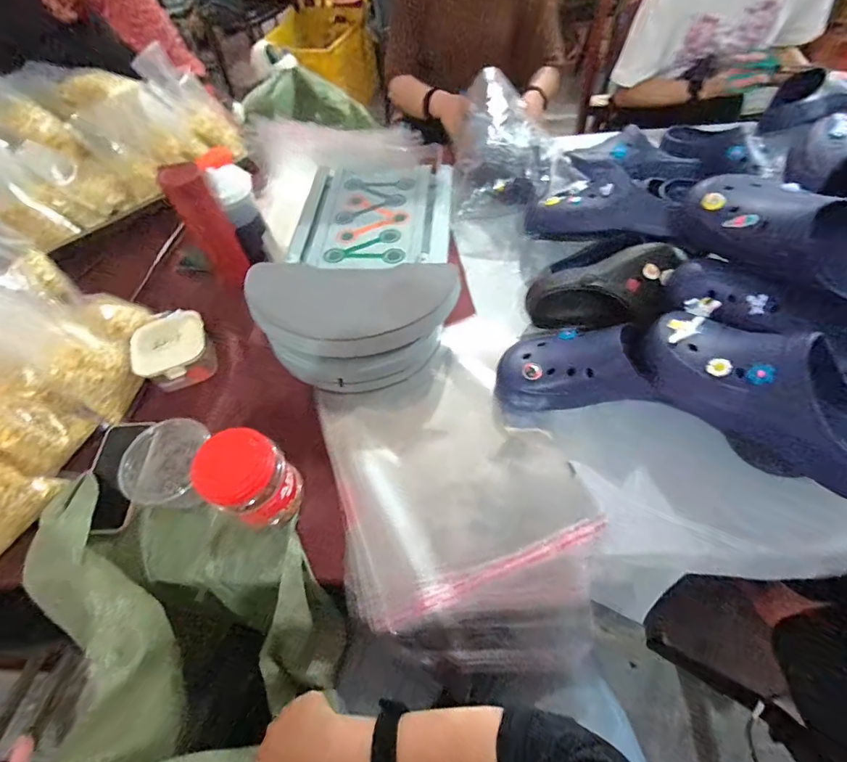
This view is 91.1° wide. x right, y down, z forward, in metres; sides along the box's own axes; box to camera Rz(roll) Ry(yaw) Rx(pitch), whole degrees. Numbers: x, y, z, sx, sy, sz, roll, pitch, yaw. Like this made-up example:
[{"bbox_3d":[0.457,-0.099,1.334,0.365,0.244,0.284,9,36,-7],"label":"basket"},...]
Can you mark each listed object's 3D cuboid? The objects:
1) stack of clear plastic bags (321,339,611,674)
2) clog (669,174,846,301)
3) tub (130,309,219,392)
[{"bbox_3d":[0.044,0.162,0.563,0.308,0.026,0.425,-25,61,-11],"label":"stack of clear plastic bags"},{"bbox_3d":[0.477,-0.182,0.534,0.089,0.095,0.286,-36,61,-18],"label":"clog"},{"bbox_3d":[-0.406,-0.047,0.688,0.110,0.072,0.115,-21,58,-9],"label":"tub"}]

